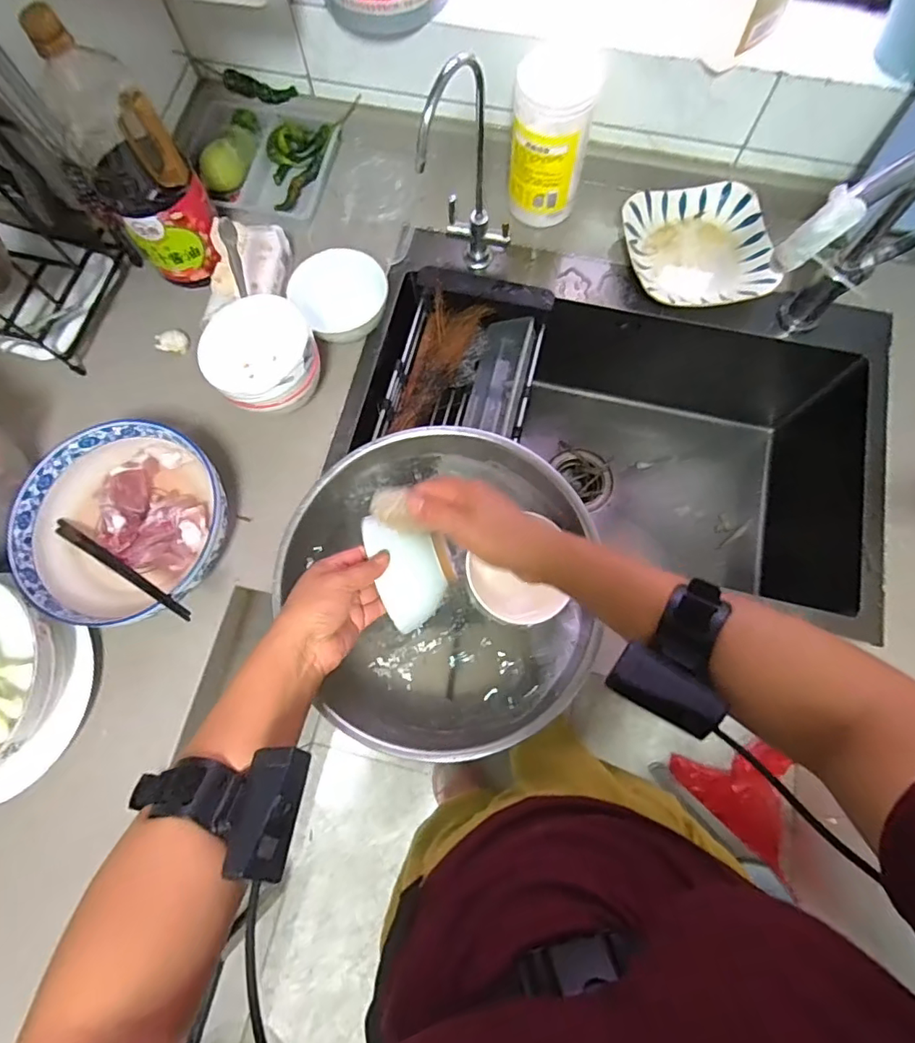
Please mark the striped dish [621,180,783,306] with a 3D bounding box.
[{"bbox_3d":[0.322,-0.372,0.719,0.182,0.045,0.177,-5,74,-1],"label":"striped dish"}]

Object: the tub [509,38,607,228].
[{"bbox_3d":[0.121,-0.494,0.681,0.094,0.193,0.108,13,75,5],"label":"tub"}]

